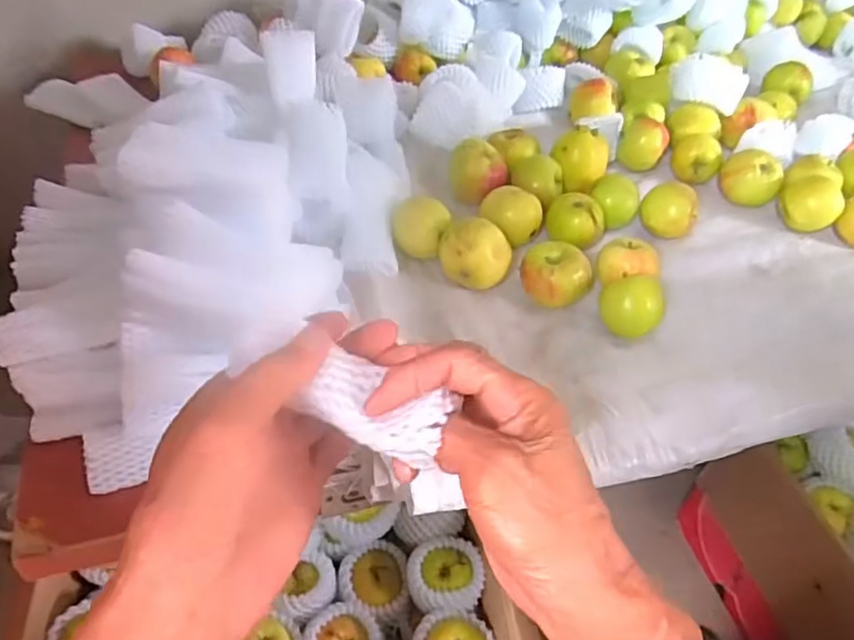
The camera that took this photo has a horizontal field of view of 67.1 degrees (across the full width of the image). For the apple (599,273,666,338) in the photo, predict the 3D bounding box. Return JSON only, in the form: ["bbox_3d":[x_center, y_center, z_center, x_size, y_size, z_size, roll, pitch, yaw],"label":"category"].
[{"bbox_3d":[0.189,-0.012,0.597,0.058,0.044,0.046,24,48,16],"label":"apple"}]

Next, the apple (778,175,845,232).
[{"bbox_3d":[0.443,-0.131,0.748,0.063,0.051,0.054,32,50,22],"label":"apple"}]

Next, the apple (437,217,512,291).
[{"bbox_3d":[0.047,-0.059,0.624,0.059,0.062,0.051,-16,50,-22],"label":"apple"}]

